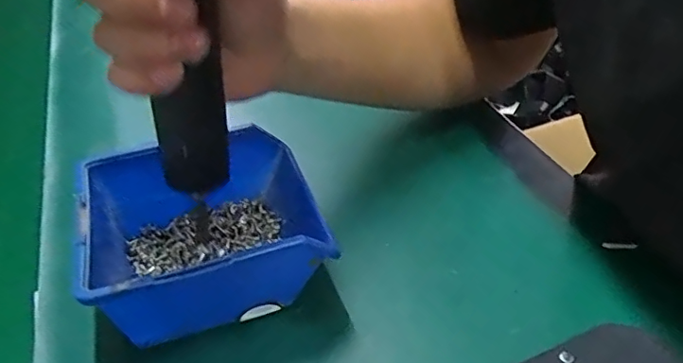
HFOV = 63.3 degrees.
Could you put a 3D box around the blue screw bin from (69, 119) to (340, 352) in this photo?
[{"bbox_3d":[-0.075,0.032,0.312,0.125,0.071,0.114,-11,41,-11],"label":"blue screw bin"}]

